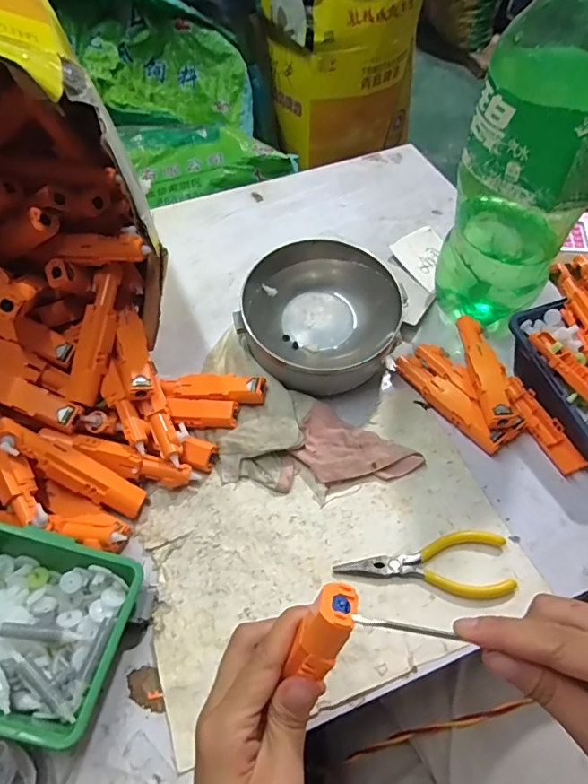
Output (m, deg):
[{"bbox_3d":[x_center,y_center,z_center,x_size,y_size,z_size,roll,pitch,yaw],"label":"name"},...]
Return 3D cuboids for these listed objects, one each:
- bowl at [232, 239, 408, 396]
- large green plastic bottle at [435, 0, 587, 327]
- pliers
[{"bbox_3d":[0.025,-0.072,0.484,0.141,0.056,0.137,21,58,19],"label":"bowl"},{"bbox_3d":[0.198,-0.188,0.420,0.105,0.314,0.090,30,59,22],"label":"large green plastic bottle"},{"bbox_3d":[0.098,0.134,0.380,0.128,0.009,0.048,-7,54,-1],"label":"pliers"}]

